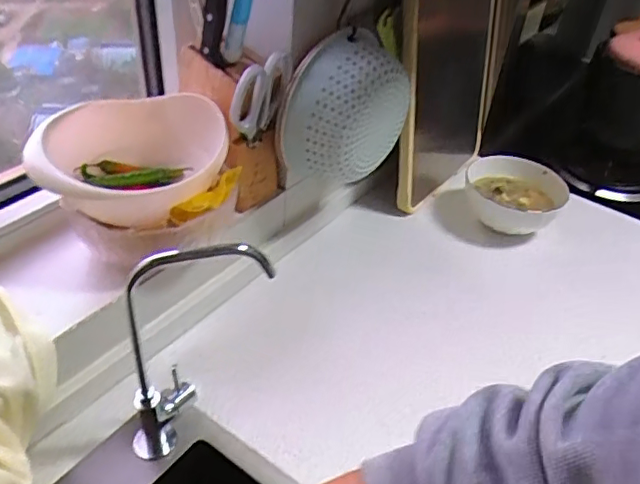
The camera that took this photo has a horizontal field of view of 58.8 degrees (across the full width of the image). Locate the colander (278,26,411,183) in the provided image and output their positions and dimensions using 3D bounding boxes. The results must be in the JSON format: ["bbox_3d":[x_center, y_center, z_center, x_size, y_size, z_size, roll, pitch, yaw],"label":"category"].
[{"bbox_3d":[0.043,-0.180,0.756,0.109,0.179,0.177,20,41,17],"label":"colander"}]

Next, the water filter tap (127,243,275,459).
[{"bbox_3d":[-0.121,0.102,0.547,0.142,0.263,0.044,-12,42,-20],"label":"water filter tap"}]

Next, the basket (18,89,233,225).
[{"bbox_3d":[-0.213,-0.095,0.658,0.208,0.093,0.185,-7,41,-15],"label":"basket"}]

